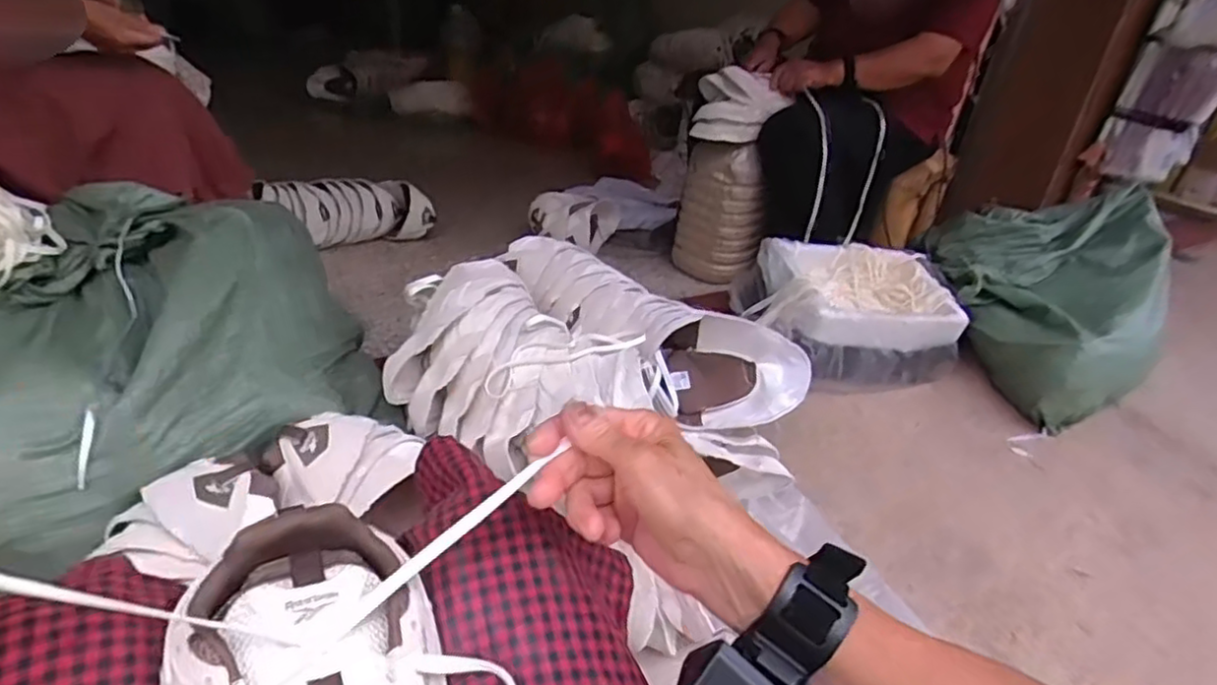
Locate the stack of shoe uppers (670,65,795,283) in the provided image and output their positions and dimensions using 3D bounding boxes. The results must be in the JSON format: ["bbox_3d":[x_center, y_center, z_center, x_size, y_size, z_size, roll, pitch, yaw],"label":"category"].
[{"bbox_3d":[0.253,-0.345,1.484,0.184,0.418,0.164,10,30,4],"label":"stack of shoe uppers"}]

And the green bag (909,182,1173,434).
[{"bbox_3d":[0.898,-0.110,1.462,0.436,0.337,0.536,18,31,17],"label":"green bag"}]

